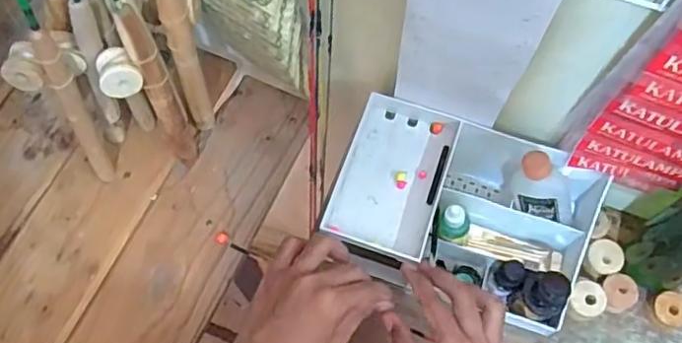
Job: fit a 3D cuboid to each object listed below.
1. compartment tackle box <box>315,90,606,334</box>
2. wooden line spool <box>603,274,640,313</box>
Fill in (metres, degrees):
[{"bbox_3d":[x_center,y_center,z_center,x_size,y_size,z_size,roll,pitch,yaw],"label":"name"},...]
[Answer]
[{"bbox_3d":[0.114,0.035,0.568,0.228,0.114,0.151,15,69,8],"label":"compartment tackle box"},{"bbox_3d":[0.269,0.116,0.587,0.033,0.025,0.033,0,67,0],"label":"wooden line spool"}]

